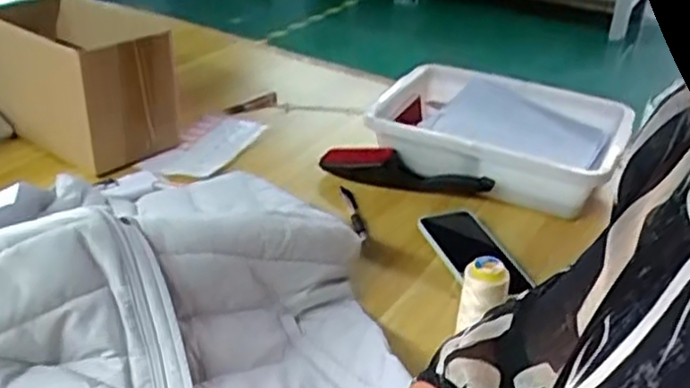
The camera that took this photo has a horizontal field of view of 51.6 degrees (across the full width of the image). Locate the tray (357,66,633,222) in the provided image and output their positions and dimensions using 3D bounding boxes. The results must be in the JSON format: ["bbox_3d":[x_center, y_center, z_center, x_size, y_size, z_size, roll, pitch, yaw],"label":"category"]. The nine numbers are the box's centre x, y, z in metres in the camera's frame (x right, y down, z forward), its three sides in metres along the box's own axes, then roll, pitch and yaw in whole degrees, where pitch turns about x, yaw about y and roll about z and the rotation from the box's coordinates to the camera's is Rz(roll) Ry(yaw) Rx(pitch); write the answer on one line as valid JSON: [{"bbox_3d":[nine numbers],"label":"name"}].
[{"bbox_3d":[0.220,-0.095,1.029,0.331,0.078,0.255,21,35,20],"label":"tray"}]

